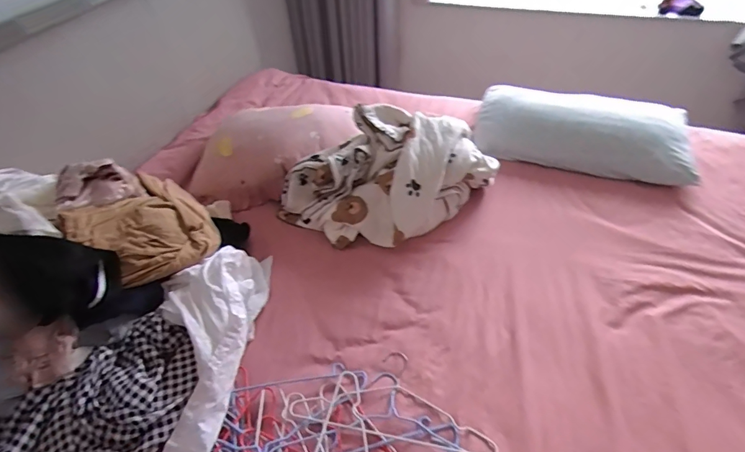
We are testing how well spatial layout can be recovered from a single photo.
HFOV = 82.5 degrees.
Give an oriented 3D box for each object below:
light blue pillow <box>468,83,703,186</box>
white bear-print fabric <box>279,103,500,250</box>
[{"bbox_3d":[0.682,-0.334,1.401,0.636,0.122,0.325,12,48,14],"label":"light blue pillow"},{"bbox_3d":[0.030,-0.146,1.202,0.537,0.215,0.372,-28,51,-22],"label":"white bear-print fabric"}]

